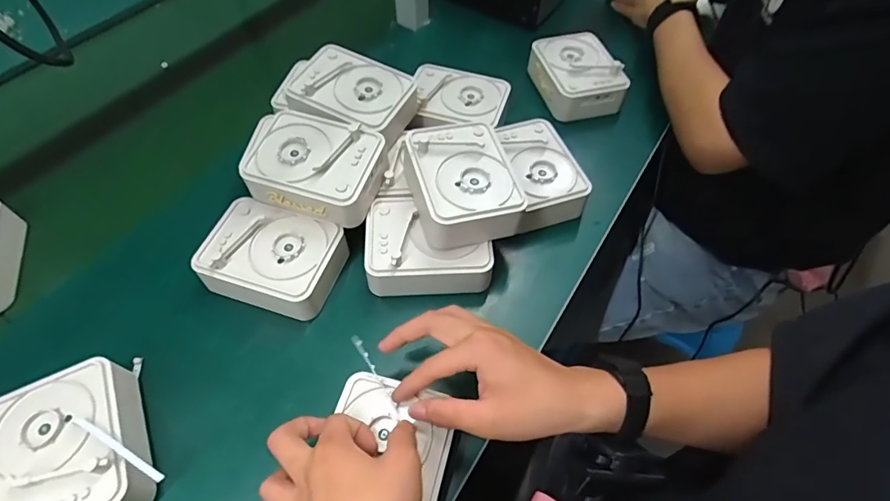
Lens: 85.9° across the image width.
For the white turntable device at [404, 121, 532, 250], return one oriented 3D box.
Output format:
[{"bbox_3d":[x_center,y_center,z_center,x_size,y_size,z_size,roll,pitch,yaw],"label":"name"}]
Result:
[{"bbox_3d":[0.018,-0.069,0.483,0.096,0.053,0.127,-14,57,-9],"label":"white turntable device"}]

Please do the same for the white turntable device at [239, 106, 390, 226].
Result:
[{"bbox_3d":[-0.133,-0.087,0.492,0.129,0.055,0.096,14,57,9],"label":"white turntable device"}]

